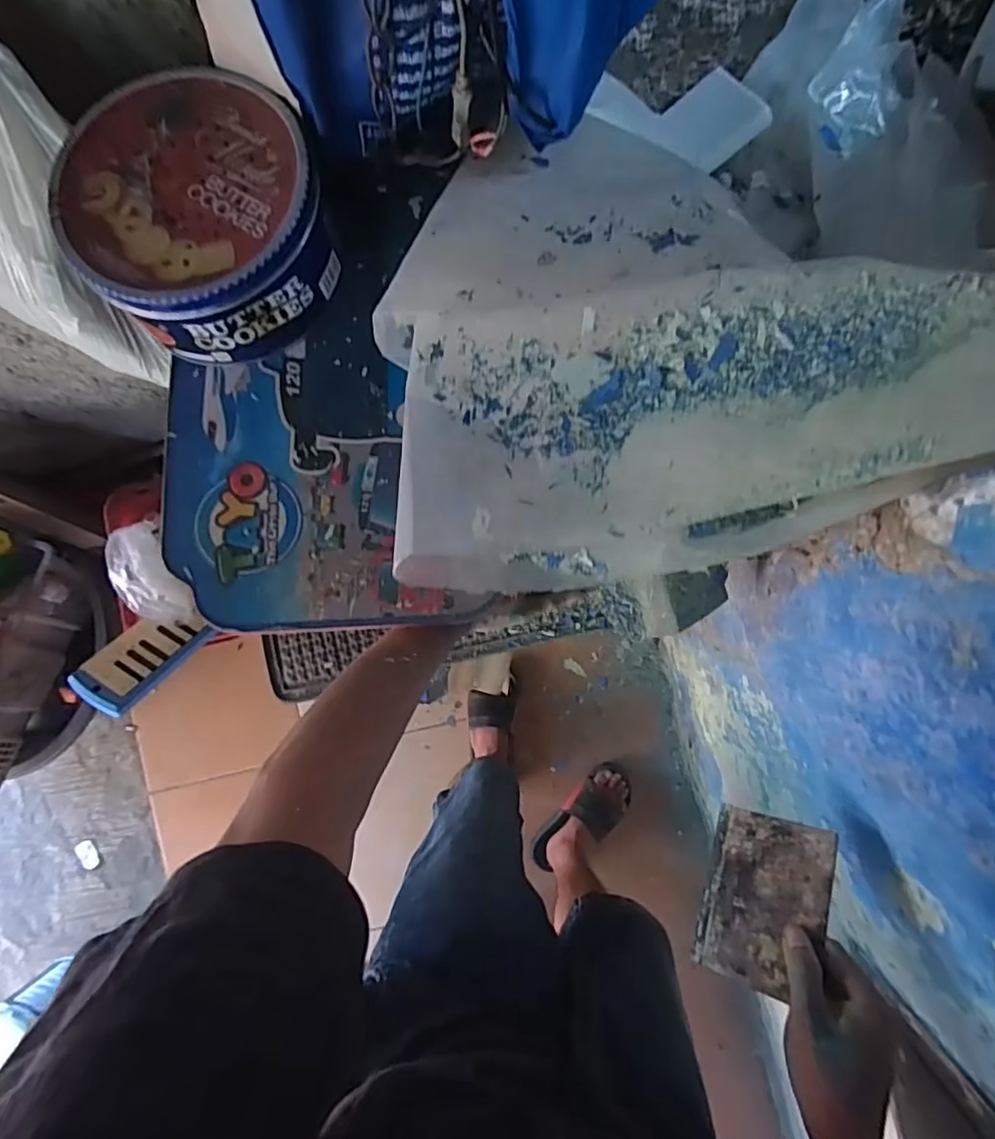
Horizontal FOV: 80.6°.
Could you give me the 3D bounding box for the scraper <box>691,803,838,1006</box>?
[{"bbox_3d":[0.201,0.247,0.442,0.087,0.005,0.118,-3,56,45],"label":"scraper"}]

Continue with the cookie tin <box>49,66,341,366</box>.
[{"bbox_3d":[-0.221,-0.270,0.444,0.177,0.080,0.189,0,89,6],"label":"cookie tin"}]

